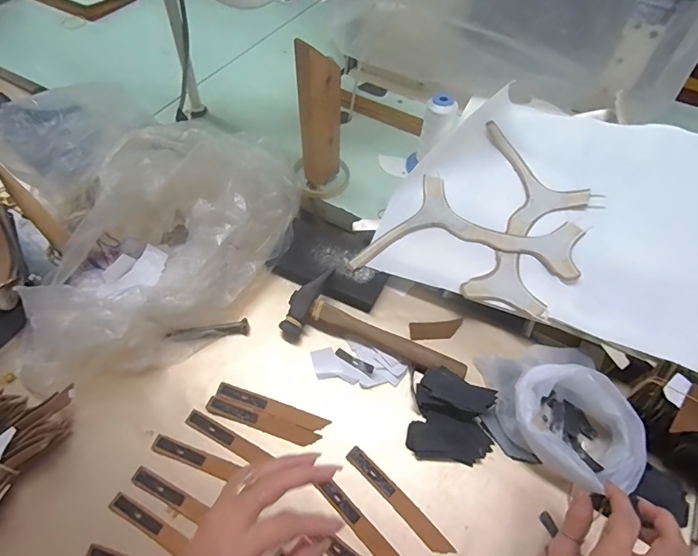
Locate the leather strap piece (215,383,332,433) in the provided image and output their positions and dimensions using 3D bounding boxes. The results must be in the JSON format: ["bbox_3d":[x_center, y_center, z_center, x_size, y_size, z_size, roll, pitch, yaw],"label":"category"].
[{"bbox_3d":[-0.085,0.143,0.474,0.126,0.005,0.018,16,58,9],"label":"leather strap piece"}]

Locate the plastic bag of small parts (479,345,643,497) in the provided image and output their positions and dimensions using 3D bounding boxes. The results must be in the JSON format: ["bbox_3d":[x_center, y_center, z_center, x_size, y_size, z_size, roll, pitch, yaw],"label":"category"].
[{"bbox_3d":[0.213,0.137,0.441,0.124,0.065,0.143,1,60,1],"label":"plastic bag of small parts"}]

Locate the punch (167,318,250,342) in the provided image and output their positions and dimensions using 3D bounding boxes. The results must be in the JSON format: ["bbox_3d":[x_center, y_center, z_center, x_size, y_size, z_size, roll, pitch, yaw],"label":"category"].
[{"bbox_3d":[-0.167,0.064,0.522,0.092,0.013,0.017,-6,57,-5],"label":"punch"}]

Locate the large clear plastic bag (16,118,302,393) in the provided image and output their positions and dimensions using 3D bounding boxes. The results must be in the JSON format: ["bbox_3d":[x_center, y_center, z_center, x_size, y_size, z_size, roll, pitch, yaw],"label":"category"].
[{"bbox_3d":[-0.225,-0.042,0.518,0.207,0.115,0.372,28,59,17],"label":"large clear plastic bag"}]

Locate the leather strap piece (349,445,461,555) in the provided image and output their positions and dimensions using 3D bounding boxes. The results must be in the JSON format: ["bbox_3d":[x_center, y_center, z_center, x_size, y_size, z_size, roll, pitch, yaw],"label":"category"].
[{"bbox_3d":[0.048,0.219,0.428,0.017,0.004,0.127,-39,65,-23],"label":"leather strap piece"}]

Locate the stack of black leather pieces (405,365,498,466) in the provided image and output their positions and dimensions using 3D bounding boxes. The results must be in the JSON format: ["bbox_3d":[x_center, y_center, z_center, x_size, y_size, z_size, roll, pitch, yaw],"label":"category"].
[{"bbox_3d":[0.110,0.147,0.456,0.083,0.021,0.090,13,57,8],"label":"stack of black leather pieces"}]

